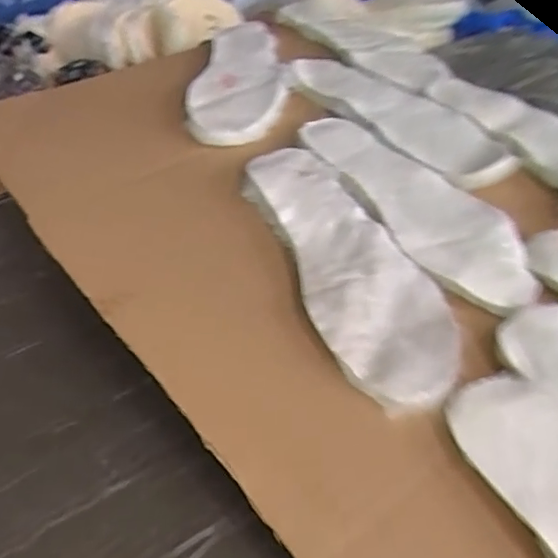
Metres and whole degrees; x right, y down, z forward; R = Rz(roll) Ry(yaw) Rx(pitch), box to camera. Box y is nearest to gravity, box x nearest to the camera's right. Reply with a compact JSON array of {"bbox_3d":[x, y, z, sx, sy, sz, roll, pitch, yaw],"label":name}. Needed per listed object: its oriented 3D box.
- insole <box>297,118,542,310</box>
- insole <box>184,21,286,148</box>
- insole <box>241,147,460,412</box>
[{"bbox_3d":[0.108,-0.070,0.481,0.091,0.010,0.274,-25,50,-21],"label":"insole"},{"bbox_3d":[-0.043,-0.234,0.648,0.098,0.015,0.275,5,46,0],"label":"insole"},{"bbox_3d":[0.045,-0.019,0.430,0.089,0.012,0.272,-19,48,-14],"label":"insole"}]

